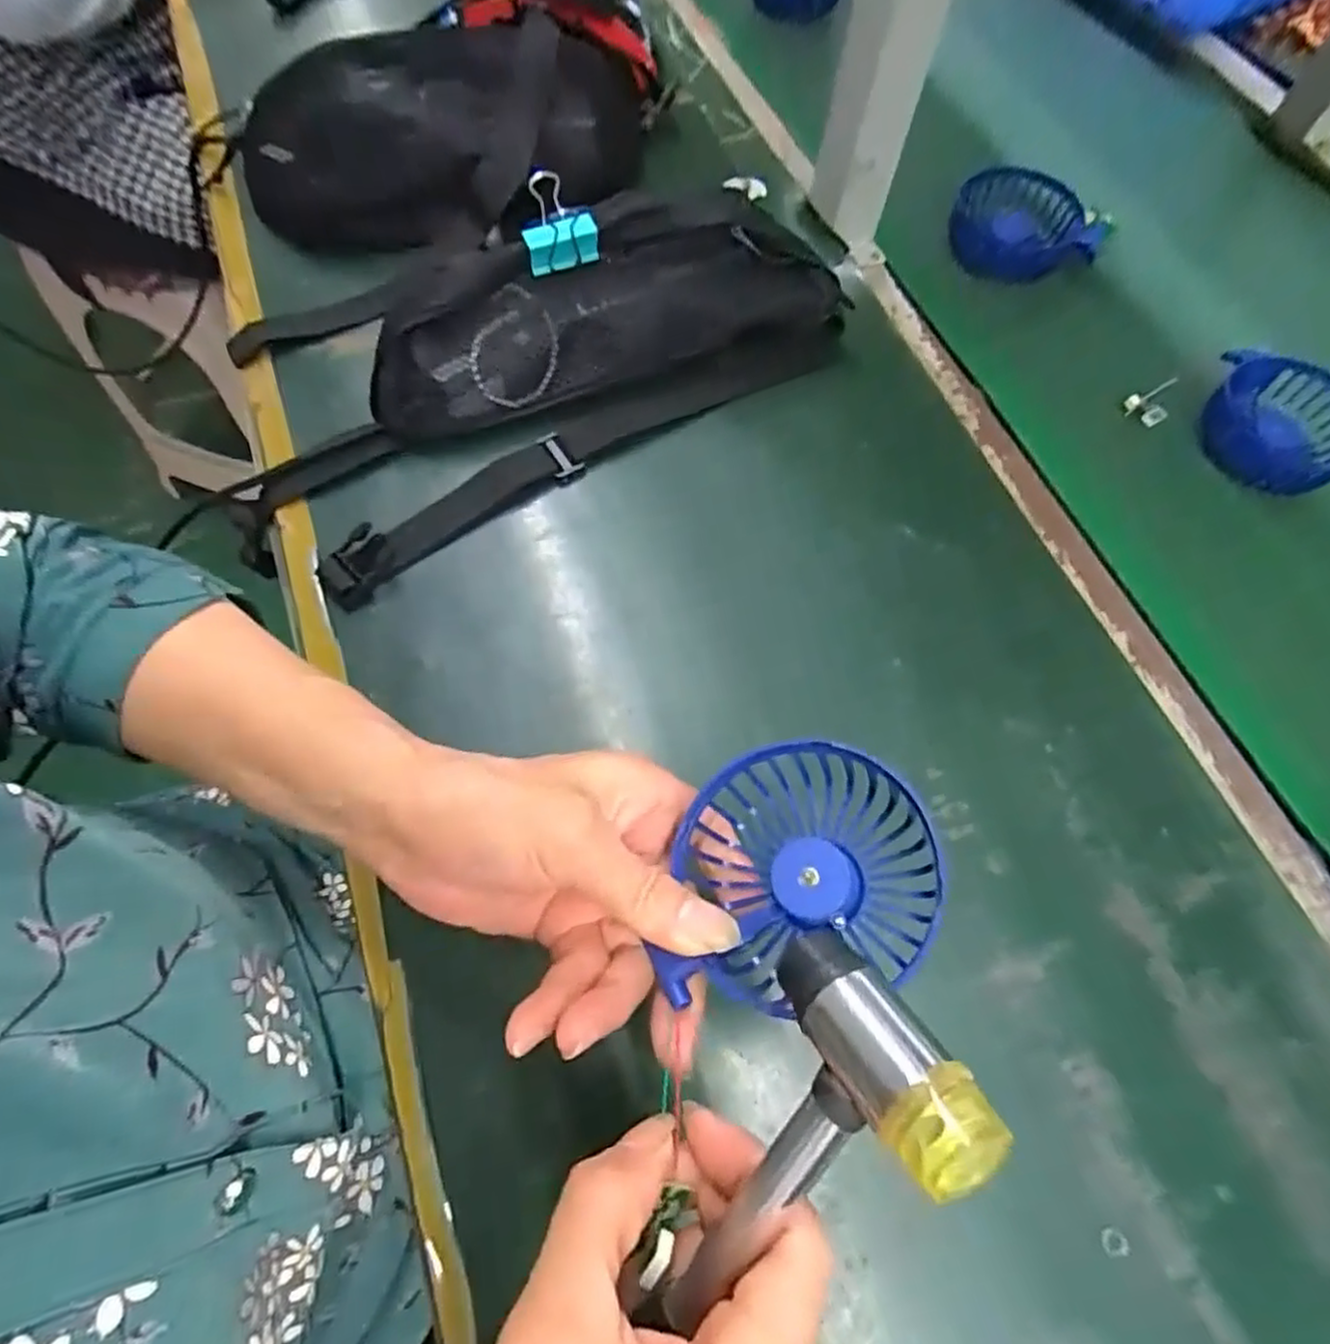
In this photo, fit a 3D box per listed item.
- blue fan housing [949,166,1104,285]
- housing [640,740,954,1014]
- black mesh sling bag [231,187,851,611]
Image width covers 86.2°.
[{"bbox_3d":[0.261,-0.324,0.524,0.102,0.063,0.041,26,69,10],"label":"blue fan housing"},{"bbox_3d":[0.047,0.072,0.248,0.089,0.030,0.088,-7,69,21],"label":"housing"},{"bbox_3d":[-0.081,-0.187,0.419,0.375,0.078,0.149,-31,70,-13],"label":"black mesh sling bag"}]

